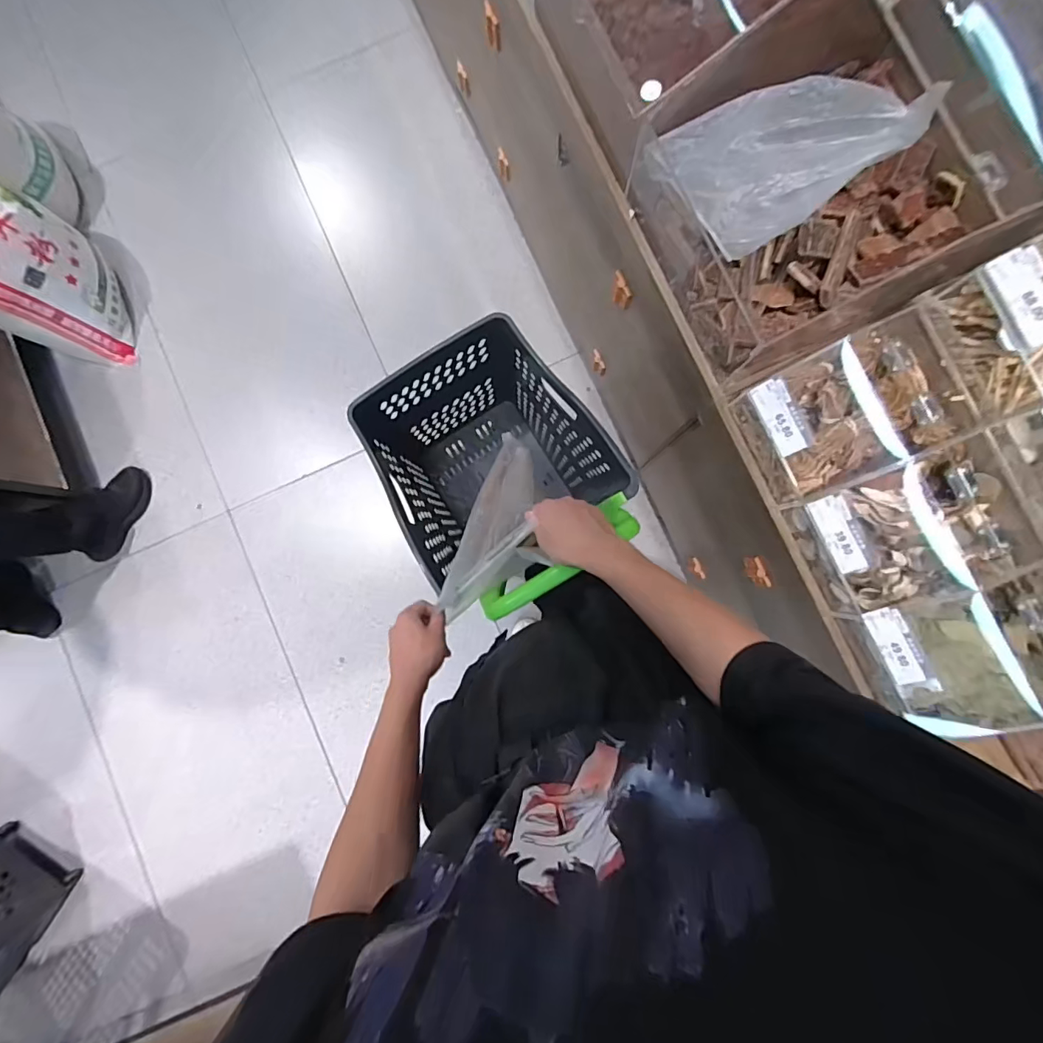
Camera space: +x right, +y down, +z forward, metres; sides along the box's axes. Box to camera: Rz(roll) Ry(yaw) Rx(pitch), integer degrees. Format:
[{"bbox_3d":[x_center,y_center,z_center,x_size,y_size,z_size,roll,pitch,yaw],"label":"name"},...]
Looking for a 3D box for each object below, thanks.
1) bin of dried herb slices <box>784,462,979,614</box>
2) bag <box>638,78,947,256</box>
[{"bbox_3d":[0.463,0.030,0.639,0.132,0.105,0.174,-25,86,0],"label":"bin of dried herb slices"},{"bbox_3d":[0.320,-0.460,0.597,0.244,0.124,0.189,-24,86,0],"label":"bag"}]

